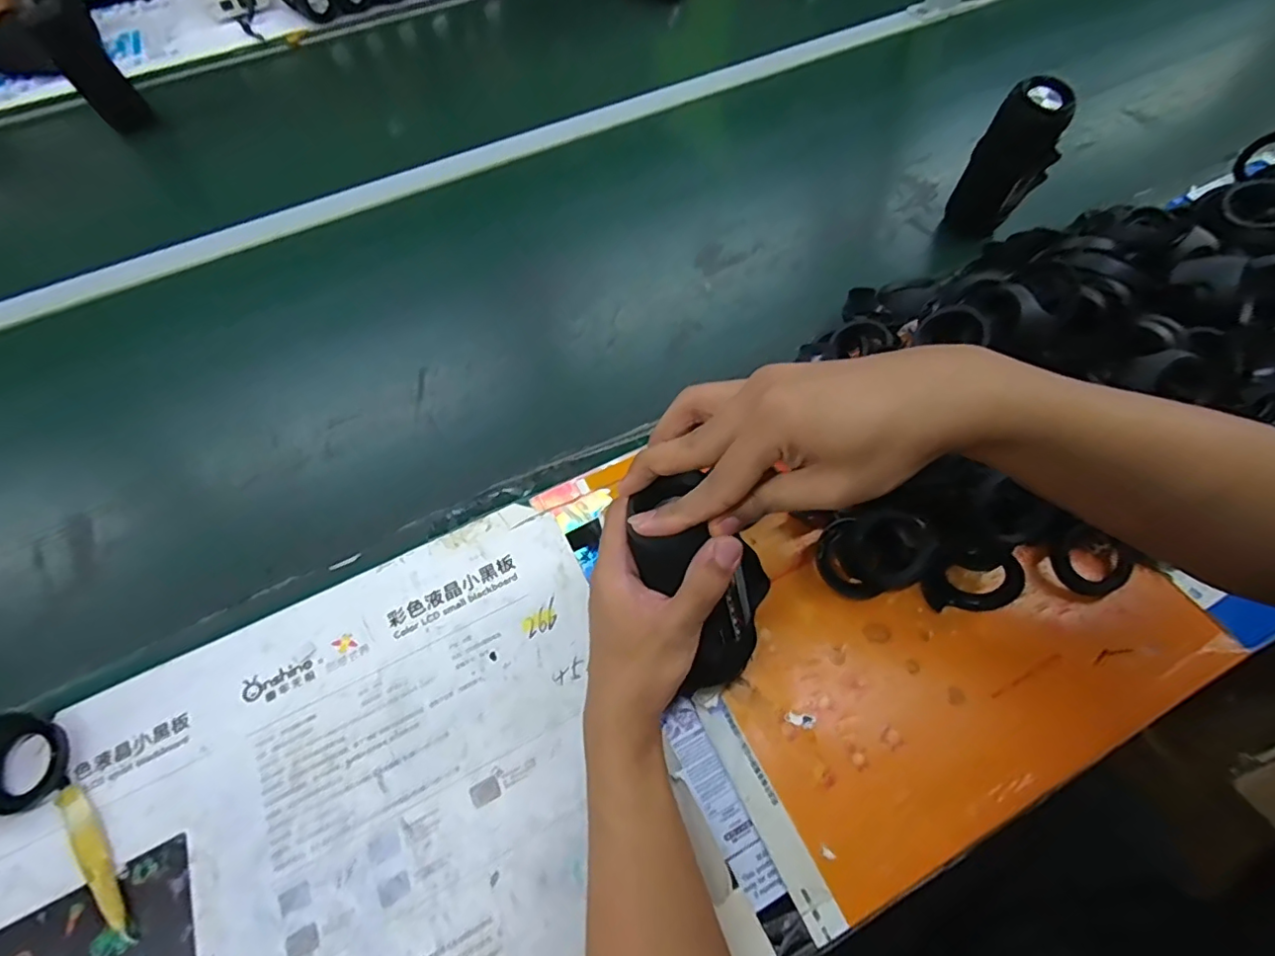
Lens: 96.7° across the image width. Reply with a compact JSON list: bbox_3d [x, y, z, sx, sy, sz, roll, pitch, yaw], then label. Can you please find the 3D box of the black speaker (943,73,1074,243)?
[{"bbox_3d":[0.393,-0.323,0.614,0.070,0.168,0.060,32,66,20],"label":"black speaker"}]

